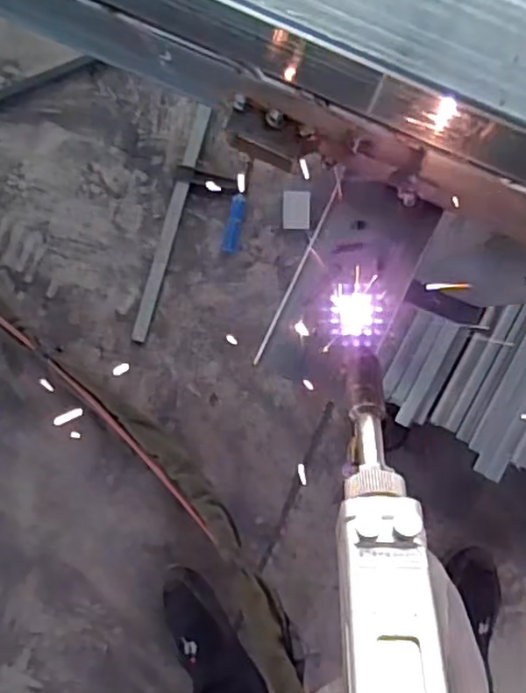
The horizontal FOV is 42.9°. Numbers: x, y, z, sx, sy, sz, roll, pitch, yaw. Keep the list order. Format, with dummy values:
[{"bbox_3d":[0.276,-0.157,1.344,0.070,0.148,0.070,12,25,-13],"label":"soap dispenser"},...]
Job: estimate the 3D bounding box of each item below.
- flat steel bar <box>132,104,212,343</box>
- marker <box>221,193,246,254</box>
[{"bbox_3d":[-0.148,-0.198,1.080,0.025,0.010,0.388,16,90,2],"label":"flat steel bar"},{"bbox_3d":[-0.047,-0.196,1.072,0.024,0.016,0.093,14,90,2],"label":"marker"}]

